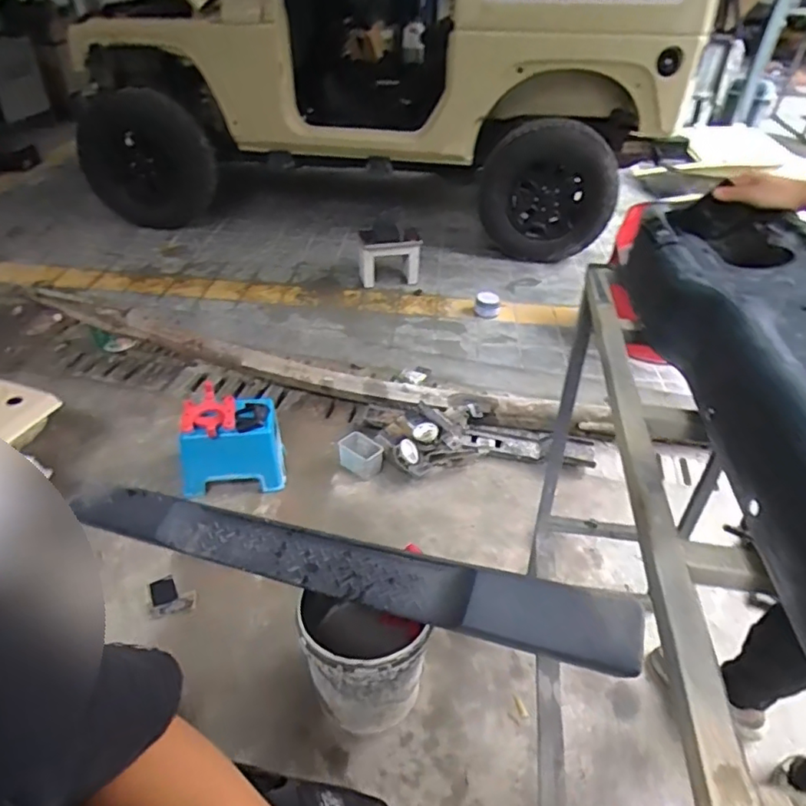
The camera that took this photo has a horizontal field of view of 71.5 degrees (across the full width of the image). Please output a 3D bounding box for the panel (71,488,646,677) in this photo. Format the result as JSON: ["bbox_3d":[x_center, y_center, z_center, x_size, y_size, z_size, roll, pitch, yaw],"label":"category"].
[{"bbox_3d":[-0.166,0.361,1.277,1.315,0.081,0.161,13,41,12],"label":"panel"}]

